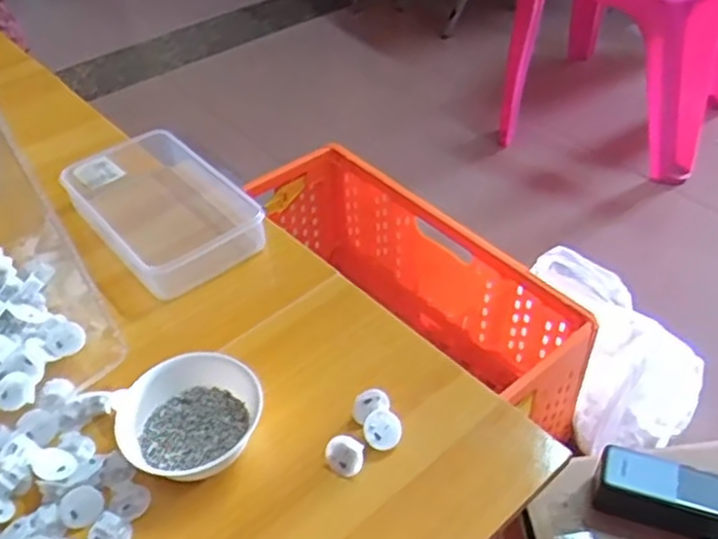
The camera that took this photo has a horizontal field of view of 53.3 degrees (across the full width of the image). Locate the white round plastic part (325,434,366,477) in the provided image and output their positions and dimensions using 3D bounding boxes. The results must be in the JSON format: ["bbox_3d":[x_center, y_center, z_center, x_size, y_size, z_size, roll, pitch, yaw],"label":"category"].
[{"bbox_3d":[-0.011,0.156,0.602,0.033,0.032,0.013,25,9,16],"label":"white round plastic part"}]

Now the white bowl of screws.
[{"bbox_3d":[-0.144,0.130,0.615,0.120,0.055,0.112,-17,45,-15],"label":"white bowl of screws"}]

